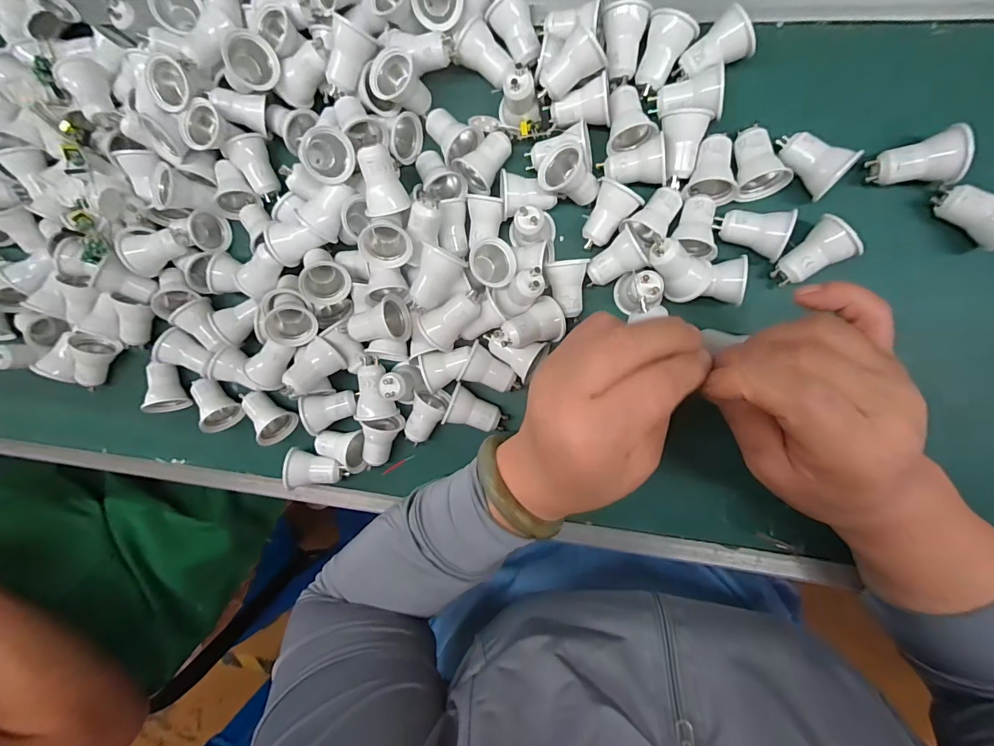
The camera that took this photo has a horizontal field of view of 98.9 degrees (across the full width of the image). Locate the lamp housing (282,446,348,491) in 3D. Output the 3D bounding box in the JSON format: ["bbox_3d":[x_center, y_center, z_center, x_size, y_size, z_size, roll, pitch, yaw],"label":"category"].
[{"bbox_3d":[-0.145,0.075,0.345,0.041,0.031,0.031,-3,94,9],"label":"lamp housing"}]

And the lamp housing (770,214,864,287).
[{"bbox_3d":[0.206,-0.079,0.280,0.040,0.029,0.029,-32,89,10],"label":"lamp housing"}]

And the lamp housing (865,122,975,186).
[{"bbox_3d":[0.265,-0.132,0.270,0.039,0.032,0.030,-10,93,9],"label":"lamp housing"}]

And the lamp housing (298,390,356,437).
[{"bbox_3d":[-0.132,0.032,0.337,0.041,0.028,0.030,-7,93,9],"label":"lamp housing"}]

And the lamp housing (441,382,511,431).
[{"bbox_3d":[-0.014,0.029,0.322,0.042,0.028,0.027,21,97,7],"label":"lamp housing"}]

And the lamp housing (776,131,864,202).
[{"bbox_3d":[0.204,-0.138,0.279,0.043,0.029,0.028,34,99,5],"label":"lamp housing"}]

